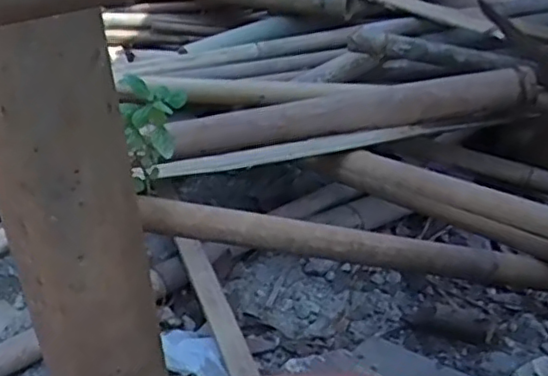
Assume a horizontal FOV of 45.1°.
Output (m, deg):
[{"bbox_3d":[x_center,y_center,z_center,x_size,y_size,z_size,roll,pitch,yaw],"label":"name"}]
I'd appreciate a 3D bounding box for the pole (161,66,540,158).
[{"bbox_3d":[0.152,-0.135,1.129,0.659,0.056,0.077,-10,34,-12],"label":"pole"}]

